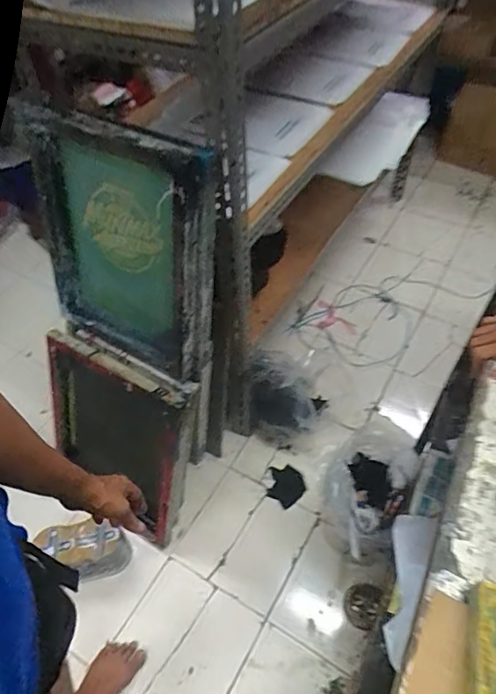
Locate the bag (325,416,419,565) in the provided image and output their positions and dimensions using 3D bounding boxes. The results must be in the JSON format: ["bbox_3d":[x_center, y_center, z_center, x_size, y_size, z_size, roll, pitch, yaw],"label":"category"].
[{"bbox_3d":[0.327,0.380,1.368,0.195,0.178,0.371,22,55,18],"label":"bag"}]

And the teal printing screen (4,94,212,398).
[{"bbox_3d":[-0.265,-0.201,1.052,0.408,0.527,0.080,24,42,20],"label":"teal printing screen"}]

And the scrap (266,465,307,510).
[{"bbox_3d":[0.106,0.405,1.457,0.118,0.013,0.111,-1,51,1],"label":"scrap"}]

